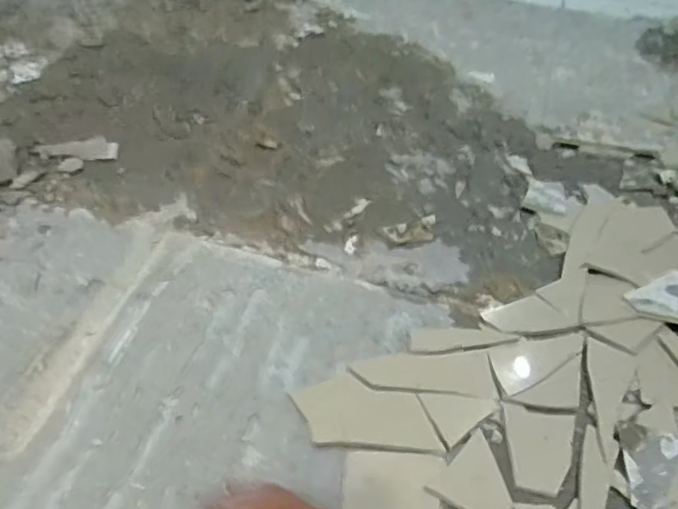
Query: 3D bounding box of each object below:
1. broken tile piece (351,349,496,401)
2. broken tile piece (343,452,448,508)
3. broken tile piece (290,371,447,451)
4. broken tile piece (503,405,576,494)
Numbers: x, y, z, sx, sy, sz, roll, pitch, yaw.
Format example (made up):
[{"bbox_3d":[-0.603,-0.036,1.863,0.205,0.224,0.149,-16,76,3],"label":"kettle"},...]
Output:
[{"bbox_3d":[0.111,0.151,0.786,0.172,0.006,0.070,2,49,0],"label":"broken tile piece"},{"bbox_3d":[0.062,0.260,0.686,0.110,0.006,0.076,4,49,2],"label":"broken tile piece"},{"bbox_3d":[0.034,0.191,0.753,0.171,0.014,0.095,3,49,1],"label":"broken tile piece"},{"bbox_3d":[0.239,0.234,0.728,0.082,0.013,0.100,8,49,5],"label":"broken tile piece"}]

